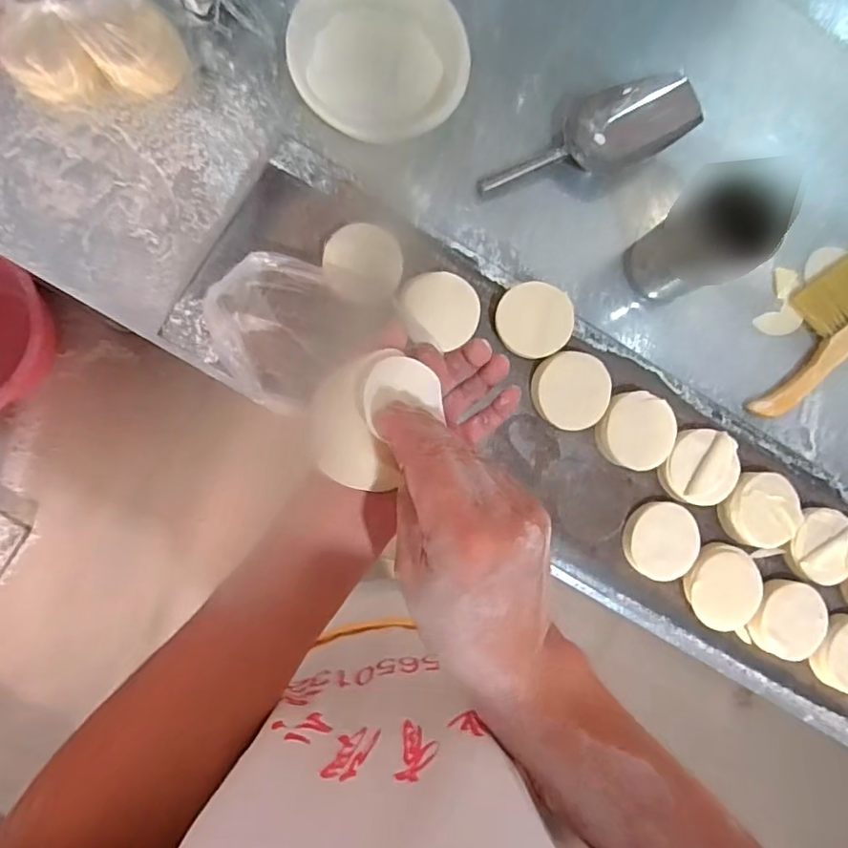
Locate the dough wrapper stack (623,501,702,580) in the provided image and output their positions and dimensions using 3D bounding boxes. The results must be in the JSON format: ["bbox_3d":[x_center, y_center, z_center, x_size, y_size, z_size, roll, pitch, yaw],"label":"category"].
[{"bbox_3d":[0.279,0.137,0.668,0.084,0.021,0.087,4,86,-7],"label":"dough wrapper stack"}]

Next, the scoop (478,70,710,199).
[{"bbox_3d":[0.195,-0.337,0.675,0.277,0.056,0.079,-28,91,-8],"label":"scoop"}]

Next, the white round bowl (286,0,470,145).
[{"bbox_3d":[-0.052,-0.416,0.646,0.196,0.056,0.180,-3,87,-7],"label":"white round bowl"}]

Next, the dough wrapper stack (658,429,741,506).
[{"bbox_3d":[0.324,0.051,0.670,0.086,0.035,0.085,4,86,-7],"label":"dough wrapper stack"}]

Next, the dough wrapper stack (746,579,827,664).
[{"bbox_3d":[0.436,0.233,0.677,0.091,0.033,0.088,17,85,-6],"label":"dough wrapper stack"}]

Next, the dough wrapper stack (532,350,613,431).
[{"bbox_3d":[0.168,-0.036,0.652,0.084,0.034,0.084,3,87,-7],"label":"dough wrapper stack"}]

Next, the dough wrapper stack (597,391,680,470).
[{"bbox_3d":[0.246,0.009,0.661,0.086,0.033,0.091,-21,90,-8],"label":"dough wrapper stack"}]

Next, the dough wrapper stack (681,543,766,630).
[{"bbox_3d":[0.350,0.191,0.662,0.088,0.018,0.097,1,87,-7],"label":"dough wrapper stack"}]

